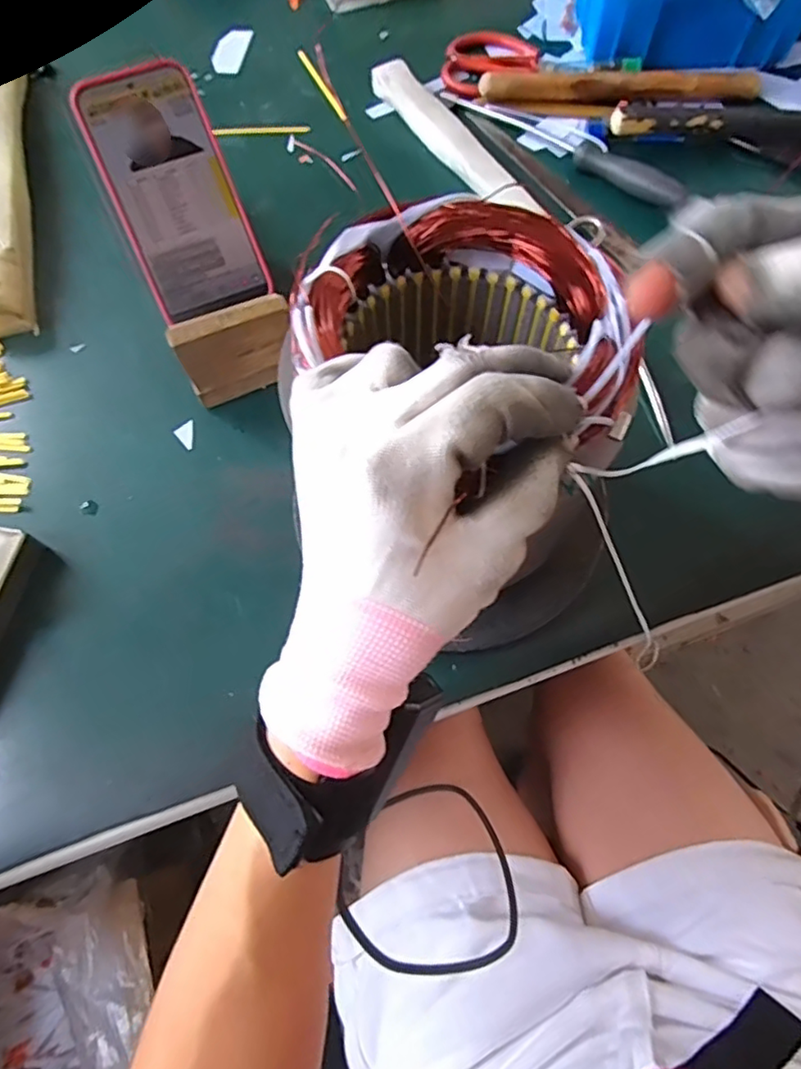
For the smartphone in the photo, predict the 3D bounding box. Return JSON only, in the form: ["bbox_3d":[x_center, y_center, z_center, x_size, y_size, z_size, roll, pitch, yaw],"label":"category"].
[{"bbox_3d":[-0.157,-0.238,0.413,0.082,0.006,0.161,-24,103,-9],"label":"smartphone"}]

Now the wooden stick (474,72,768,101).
[{"bbox_3d":[0.198,-0.404,0.534,0.246,0.019,0.021,1,67,2],"label":"wooden stick"}]

